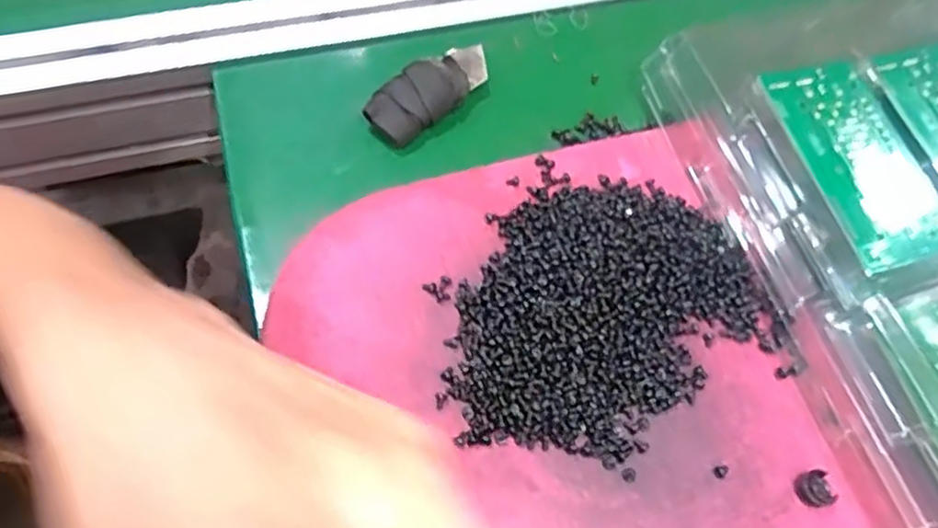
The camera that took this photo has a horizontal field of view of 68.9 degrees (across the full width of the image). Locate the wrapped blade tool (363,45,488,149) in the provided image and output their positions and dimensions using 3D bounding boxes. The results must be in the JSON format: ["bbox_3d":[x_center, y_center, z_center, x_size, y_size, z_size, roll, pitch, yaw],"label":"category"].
[{"bbox_3d":[-0.021,-0.092,0.359,0.068,0.012,0.030,-41,73,-18],"label":"wrapped blade tool"}]

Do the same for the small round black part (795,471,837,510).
[{"bbox_3d":[0.145,0.095,0.287,0.014,0.007,0.014,1,65,-2],"label":"small round black part"}]

